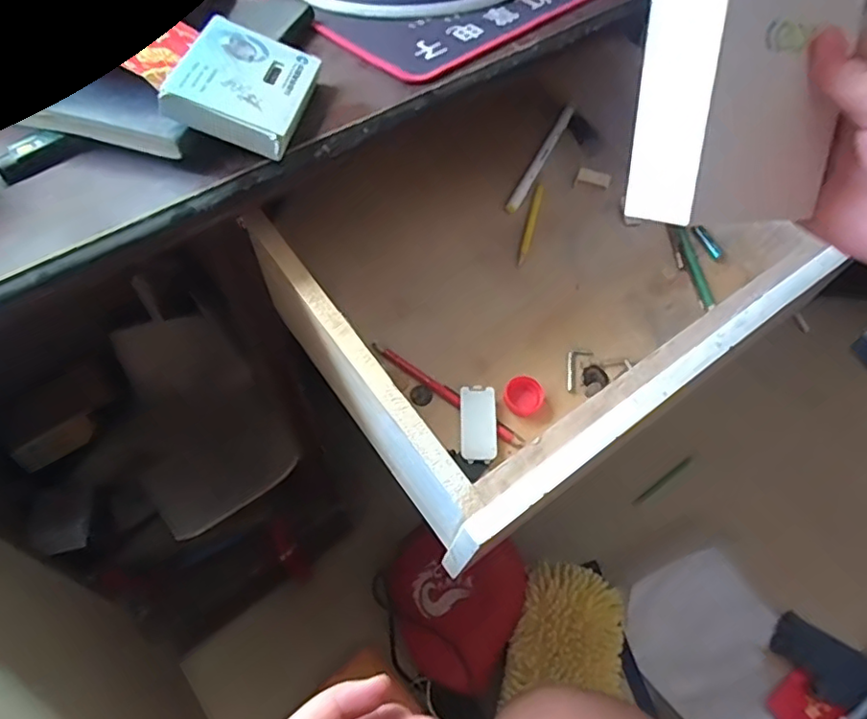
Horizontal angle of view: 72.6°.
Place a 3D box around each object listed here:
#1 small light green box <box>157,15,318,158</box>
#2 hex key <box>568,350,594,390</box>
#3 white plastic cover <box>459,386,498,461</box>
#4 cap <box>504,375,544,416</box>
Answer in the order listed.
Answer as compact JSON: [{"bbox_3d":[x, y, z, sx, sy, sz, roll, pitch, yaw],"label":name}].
[{"bbox_3d":[-0.125,-0.184,0.397,0.079,0.021,0.098,20,55,-14],"label":"small light green box"},{"bbox_3d":[0.121,0.006,0.509,0.017,0.007,0.044,27,59,20],"label":"hex key"},{"bbox_3d":[0.036,0.051,0.473,0.029,0.004,0.059,0,66,2],"label":"white plastic cover"},{"bbox_3d":[0.075,0.029,0.487,0.029,0.014,0.035,36,62,25],"label":"cap"}]

